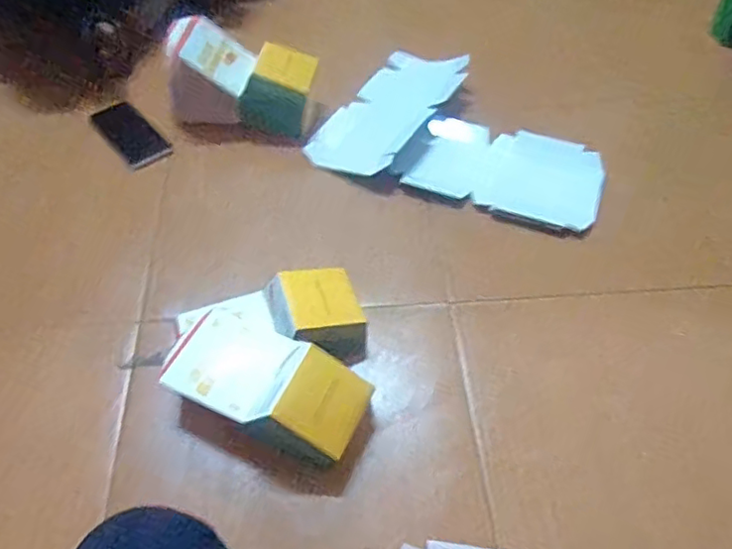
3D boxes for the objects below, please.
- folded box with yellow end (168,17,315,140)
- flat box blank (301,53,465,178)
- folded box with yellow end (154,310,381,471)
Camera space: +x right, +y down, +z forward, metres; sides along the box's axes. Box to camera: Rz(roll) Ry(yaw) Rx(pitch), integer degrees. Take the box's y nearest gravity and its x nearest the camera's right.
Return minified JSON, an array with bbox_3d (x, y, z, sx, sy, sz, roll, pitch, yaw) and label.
[{"bbox_3d":[-0.198,-0.321,0.963,0.232,0.127,0.122,6,53,4],"label":"folded box with yellow end"},{"bbox_3d":[0.034,-0.280,0.992,0.167,0.035,0.313,26,57,18],"label":"flat box blank"},{"bbox_3d":[-0.112,0.119,0.663,0.229,0.097,0.114,20,55,14],"label":"folded box with yellow end"}]

